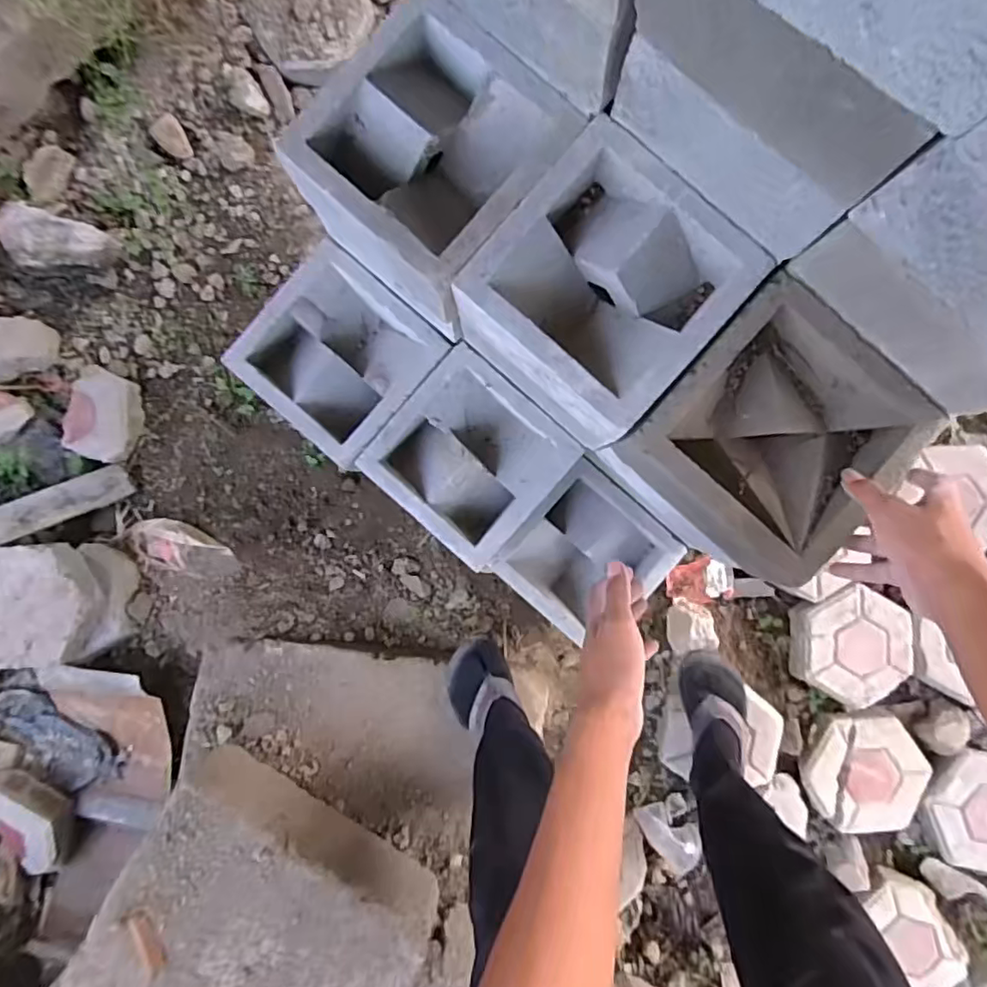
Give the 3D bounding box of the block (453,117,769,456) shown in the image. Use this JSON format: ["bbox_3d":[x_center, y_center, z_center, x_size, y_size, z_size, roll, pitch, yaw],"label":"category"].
[{"bbox_3d":[0.100,-0.183,0.557,0.207,0.085,0.213,40,92,0],"label":"block"}]

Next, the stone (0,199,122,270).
[{"bbox_3d":[-0.760,-0.432,1.051,0.175,0.067,0.105,18,94,1],"label":"stone"}]

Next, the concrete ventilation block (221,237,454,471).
[{"bbox_3d":[-0.196,-0.171,0.770,0.212,0.103,0.185,41,92,0],"label":"concrete ventilation block"}]

